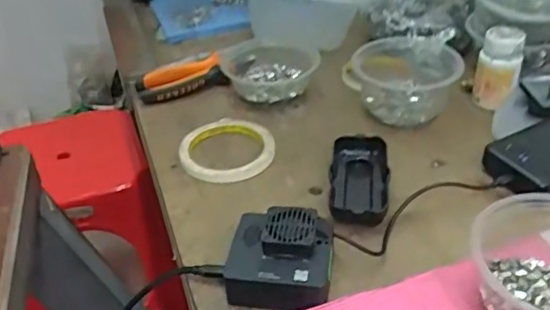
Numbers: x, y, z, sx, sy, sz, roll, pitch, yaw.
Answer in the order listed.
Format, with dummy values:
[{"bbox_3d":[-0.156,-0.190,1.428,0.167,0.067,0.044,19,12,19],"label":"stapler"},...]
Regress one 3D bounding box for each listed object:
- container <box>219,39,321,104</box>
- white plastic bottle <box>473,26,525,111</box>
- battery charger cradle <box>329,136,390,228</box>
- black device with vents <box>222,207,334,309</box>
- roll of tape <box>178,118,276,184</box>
[{"bbox_3d":[-0.004,-0.107,0.693,0.117,0.043,0.114,-9,37,-7],"label":"container"},{"bbox_3d":[0.242,-0.094,0.613,0.044,0.073,0.049,13,40,20],"label":"white plastic bottle"},{"bbox_3d":[0.078,0.023,0.524,0.052,0.022,0.104,1,37,6],"label":"battery charger cradle"},{"bbox_3d":[0.004,0.079,0.439,0.079,0.043,0.069,7,38,13],"label":"black device with vents"},{"bbox_3d":[-0.049,-0.008,0.583,0.097,0.018,0.093,-2,37,2],"label":"roll of tape"}]

